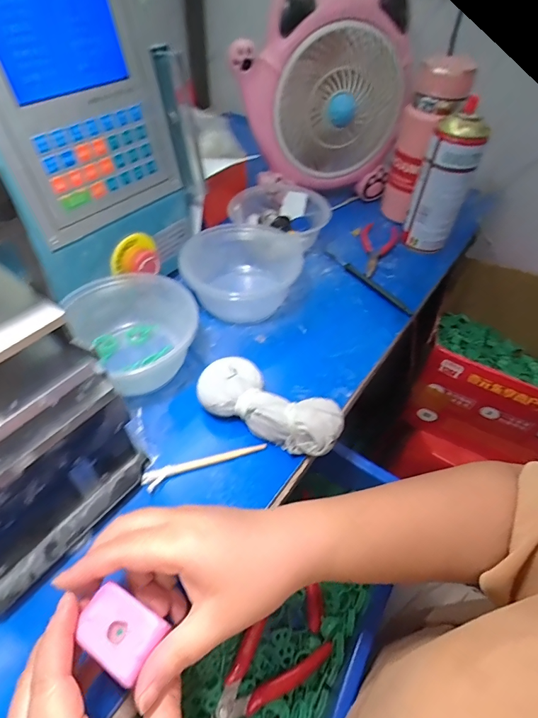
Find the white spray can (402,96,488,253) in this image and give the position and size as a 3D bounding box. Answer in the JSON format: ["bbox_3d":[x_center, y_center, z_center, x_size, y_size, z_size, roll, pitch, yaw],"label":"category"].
[{"bbox_3d":[0.223,-0.221,0.514,0.060,0.182,0.060,2,49,-2],"label":"white spray can"}]

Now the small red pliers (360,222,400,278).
[{"bbox_3d":[0.144,-0.159,0.561,0.051,0.014,0.128,27,53,19],"label":"small red pliers"}]

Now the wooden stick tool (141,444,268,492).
[{"bbox_3d":[-0.055,0.092,0.346,0.107,0.004,0.017,-15,52,-16],"label":"wooden stick tool"}]

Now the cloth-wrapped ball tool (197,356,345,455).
[{"bbox_3d":[0.000,0.044,0.367,0.134,0.039,0.054,21,51,14],"label":"cloth-wrapped ball tool"}]

